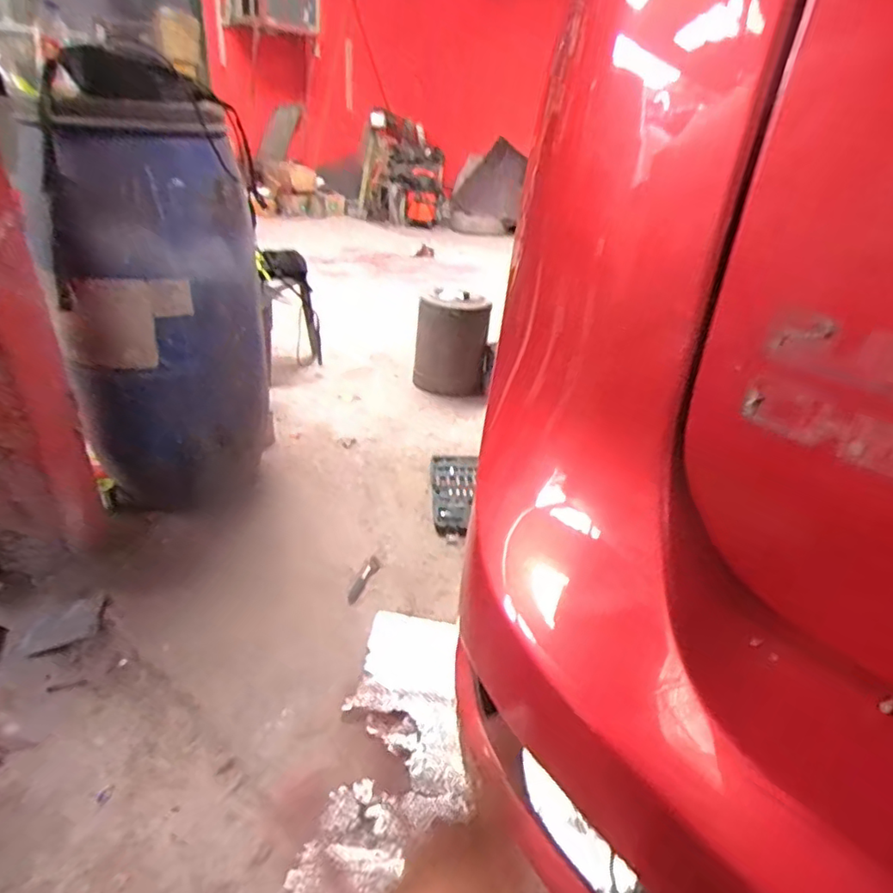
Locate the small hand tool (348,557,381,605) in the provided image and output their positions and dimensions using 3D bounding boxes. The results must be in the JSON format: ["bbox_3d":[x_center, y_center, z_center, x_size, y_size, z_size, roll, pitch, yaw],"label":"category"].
[{"bbox_3d":[-0.201,0.326,1.395,0.029,0.020,0.159,14,31,16],"label":"small hand tool"}]

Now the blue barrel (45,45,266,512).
[{"bbox_3d":[-0.741,-0.371,1.528,0.447,1.042,0.496,-13,34,-28],"label":"blue barrel"}]

